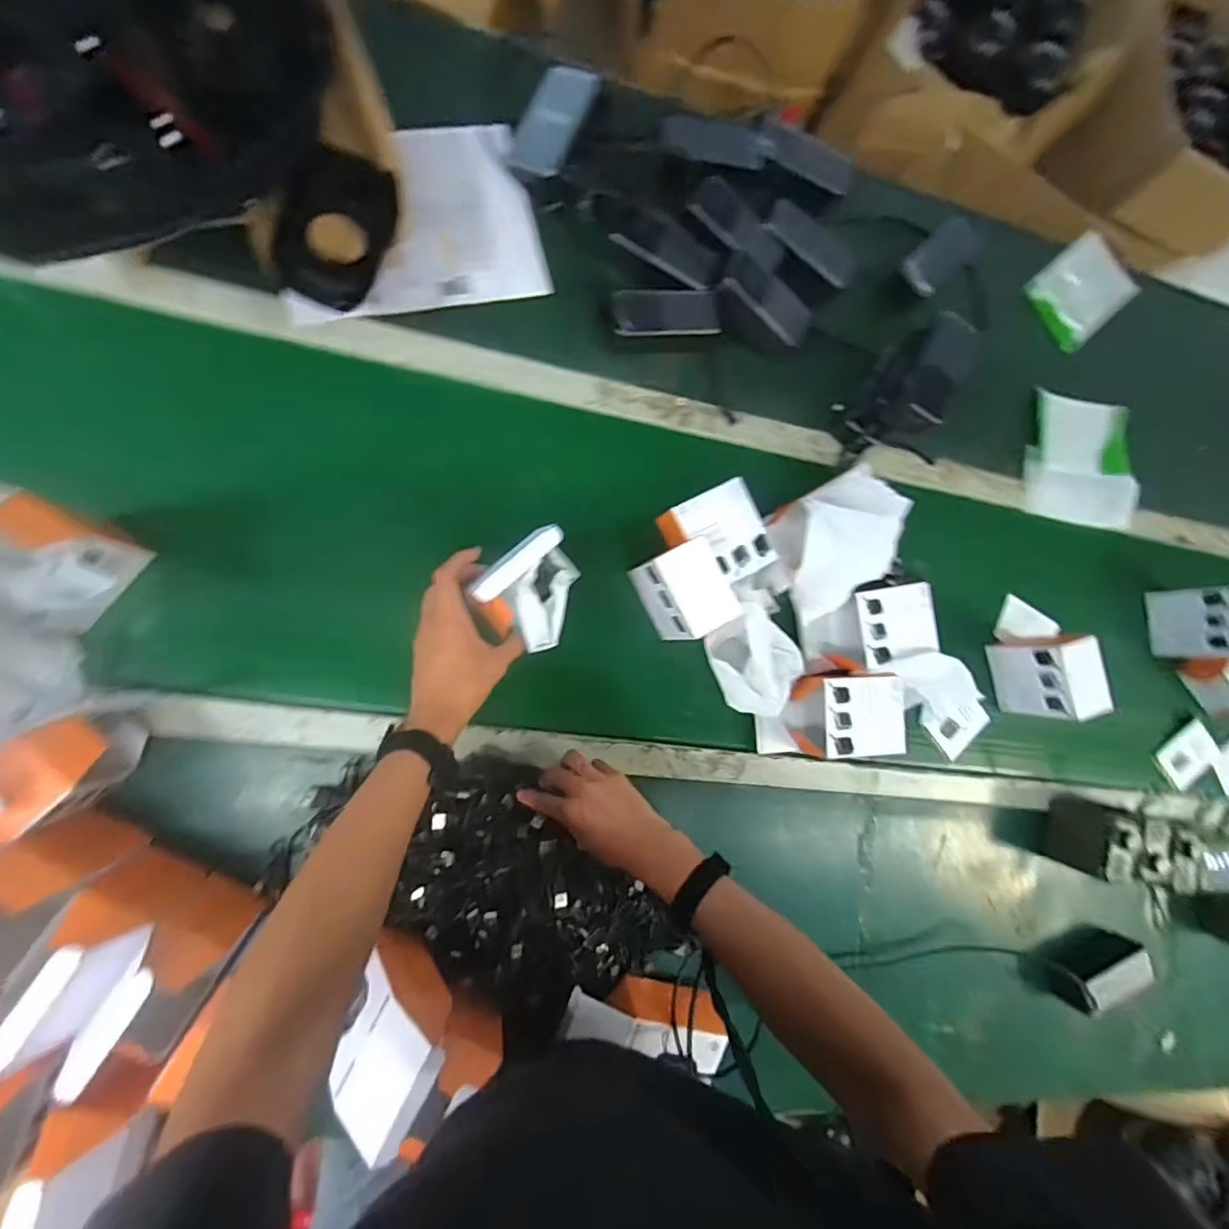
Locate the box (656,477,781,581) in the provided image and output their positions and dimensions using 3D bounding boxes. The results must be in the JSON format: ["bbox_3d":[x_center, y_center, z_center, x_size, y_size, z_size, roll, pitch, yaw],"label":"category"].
[{"bbox_3d":[0.127,-0.092,0.715,0.108,0.067,0.120,-26,91,-10],"label":"box"}]

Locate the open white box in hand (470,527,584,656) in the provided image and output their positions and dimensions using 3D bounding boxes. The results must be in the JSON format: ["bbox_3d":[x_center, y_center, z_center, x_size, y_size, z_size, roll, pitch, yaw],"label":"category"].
[{"bbox_3d":[-0.073,-0.018,0.550,0.104,0.084,0.086,-43,94,-9],"label":"open white box in hand"}]

